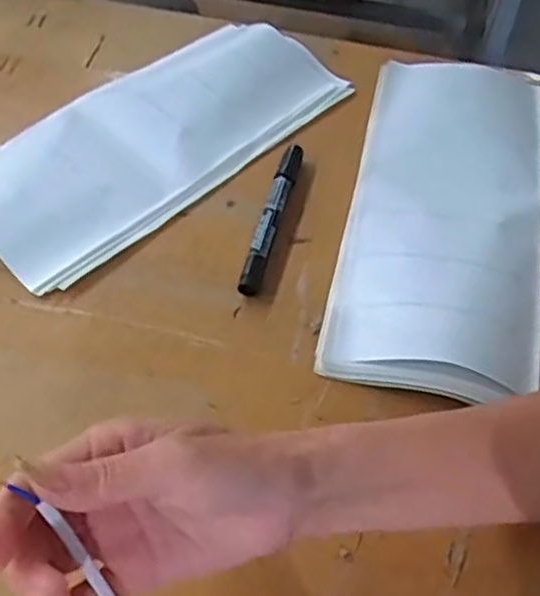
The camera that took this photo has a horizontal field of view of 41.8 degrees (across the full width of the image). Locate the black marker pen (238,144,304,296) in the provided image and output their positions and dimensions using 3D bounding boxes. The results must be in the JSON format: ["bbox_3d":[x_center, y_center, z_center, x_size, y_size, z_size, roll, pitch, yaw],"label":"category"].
[{"bbox_3d":[0.002,-0.059,0.490,0.014,0.017,0.136,13,54,8],"label":"black marker pen"}]

